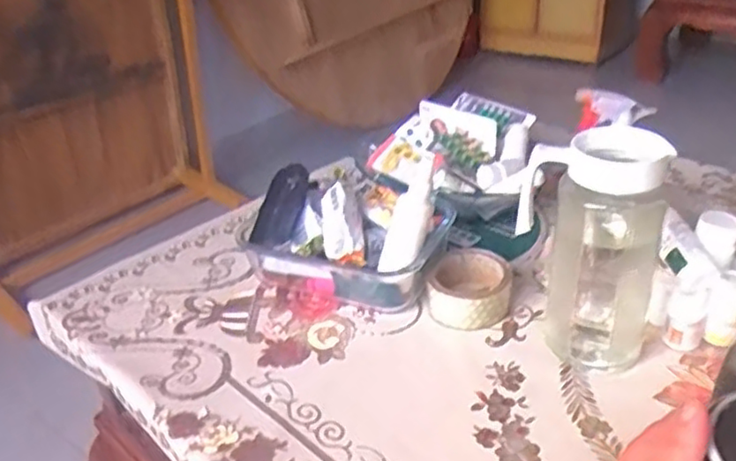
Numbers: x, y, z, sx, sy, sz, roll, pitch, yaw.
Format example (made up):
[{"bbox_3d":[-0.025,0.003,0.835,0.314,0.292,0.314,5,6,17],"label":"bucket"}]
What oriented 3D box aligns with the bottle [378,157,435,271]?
[{"bbox_3d":[0.043,-0.013,0.668,0.031,0.123,0.028,9,21,-30],"label":"bottle"}]

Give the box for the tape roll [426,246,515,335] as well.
[{"bbox_3d":[0.105,0.060,0.693,0.085,0.040,0.088,-3,30,2],"label":"tape roll"}]

